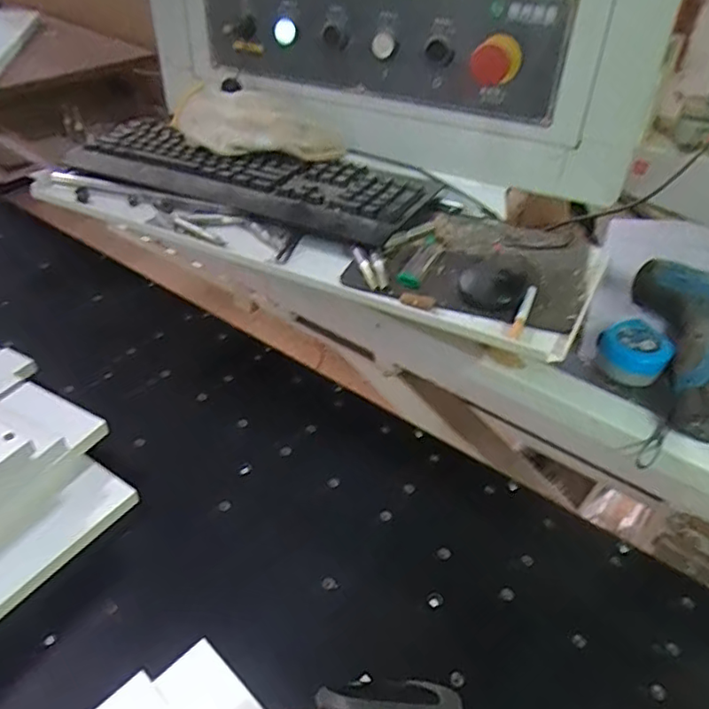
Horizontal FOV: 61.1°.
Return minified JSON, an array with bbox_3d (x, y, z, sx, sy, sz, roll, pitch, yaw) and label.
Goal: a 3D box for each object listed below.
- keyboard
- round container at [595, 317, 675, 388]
[{"bbox_3d":[-0.111,-0.217,0.704,0.425,0.033,0.153,19,43,18],"label":"keyboard"},{"bbox_3d":[0.287,-0.003,0.608,0.060,0.035,0.072,28,46,26],"label":"round container"}]

